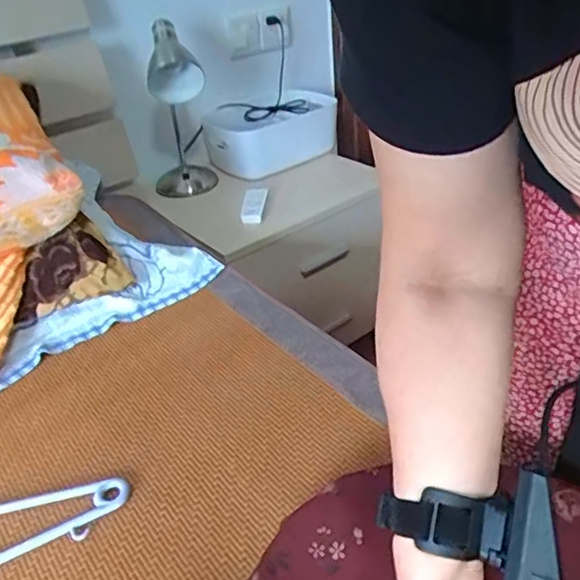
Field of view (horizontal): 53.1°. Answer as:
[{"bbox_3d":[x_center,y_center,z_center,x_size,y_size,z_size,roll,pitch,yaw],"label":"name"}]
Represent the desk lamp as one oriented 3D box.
[{"bbox_3d":[-0.242,-0.362,1.215,0.131,0.348,0.240,-13,34,-11],"label":"desk lamp"}]

